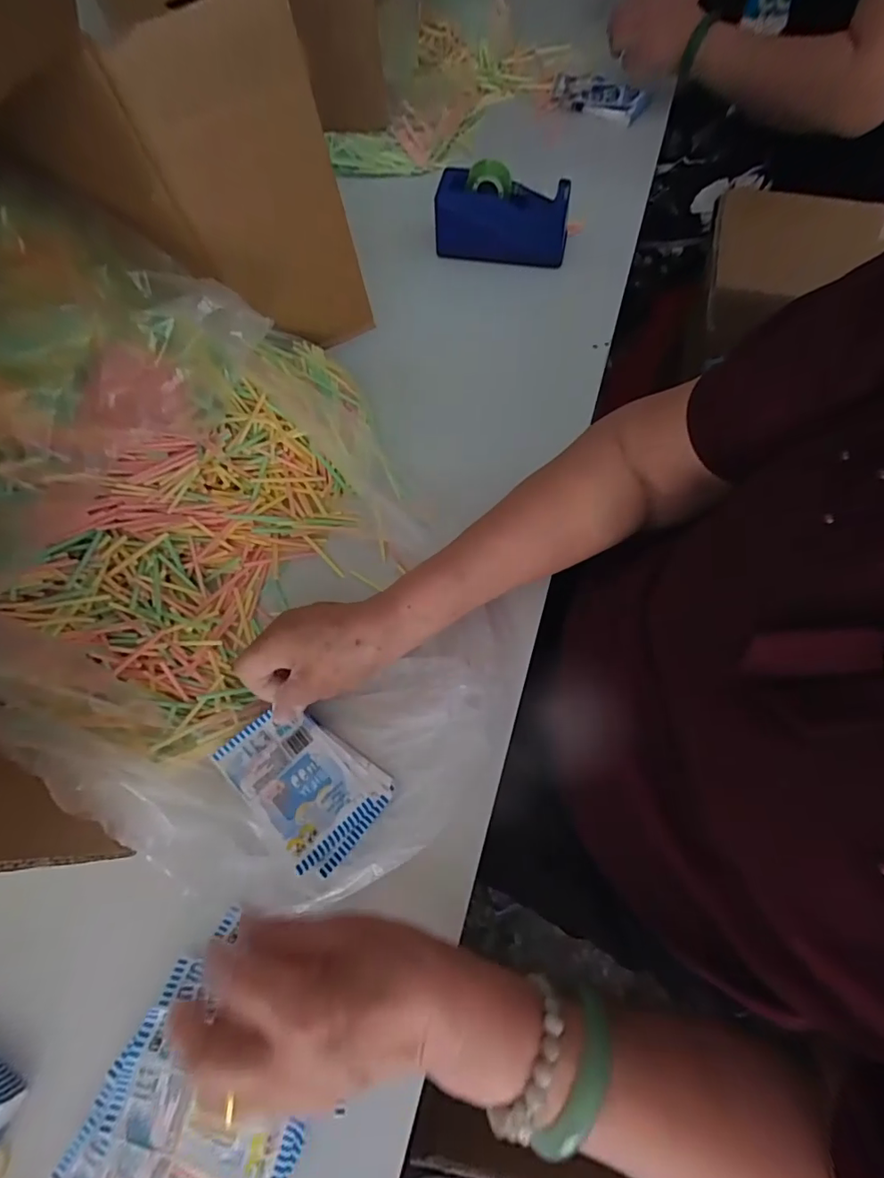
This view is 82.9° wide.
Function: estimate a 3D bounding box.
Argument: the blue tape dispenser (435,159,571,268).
[{"bbox_3d":[0.067,-0.422,0.568,0.148,0.077,0.049,10,68,6],"label":"blue tape dispenser"}]

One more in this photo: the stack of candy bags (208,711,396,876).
[{"bbox_3d":[-0.100,0.137,0.359,0.111,0.022,0.077,36,73,16],"label":"stack of candy bags"}]

